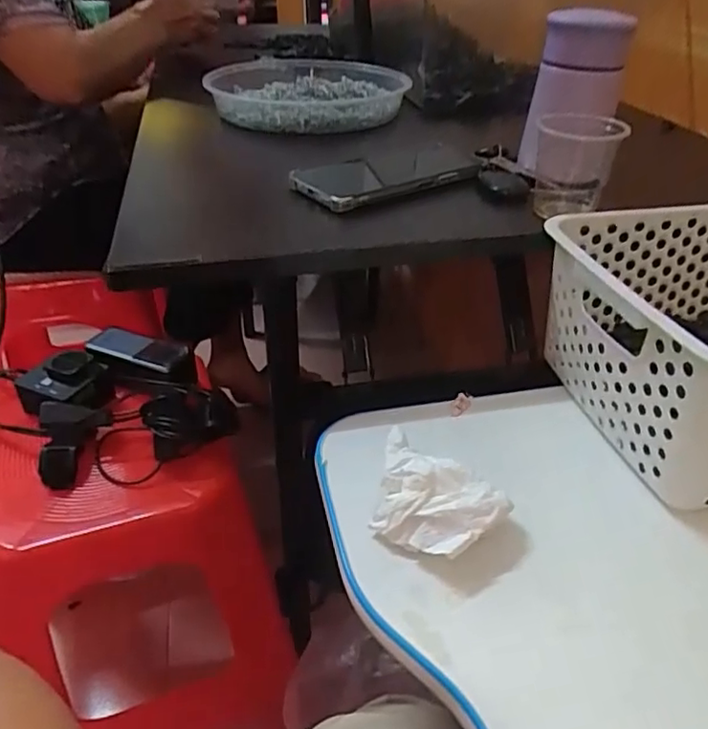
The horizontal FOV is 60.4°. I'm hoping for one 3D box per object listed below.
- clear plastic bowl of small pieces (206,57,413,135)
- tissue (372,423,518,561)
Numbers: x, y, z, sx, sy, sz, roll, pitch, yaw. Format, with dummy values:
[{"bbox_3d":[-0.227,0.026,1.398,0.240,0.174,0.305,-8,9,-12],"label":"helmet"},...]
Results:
[{"bbox_3d":[-0.055,-0.326,0.720,0.233,0.036,0.249,3,36,3],"label":"clear plastic bowl of small pieces"},{"bbox_3d":[0.038,0.075,0.349,0.085,0.035,0.060,29,45,34],"label":"tissue"}]

